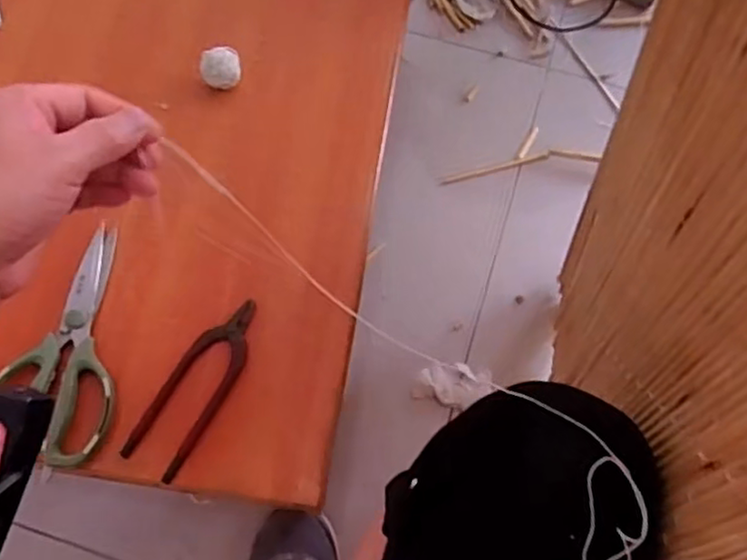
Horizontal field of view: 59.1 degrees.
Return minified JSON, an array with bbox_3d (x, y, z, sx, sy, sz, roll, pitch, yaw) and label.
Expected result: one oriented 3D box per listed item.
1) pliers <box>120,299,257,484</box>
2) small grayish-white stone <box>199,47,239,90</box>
[{"bbox_3d":[-0.142,0.082,0.535,0.049,0.010,0.152,27,68,10],"label":"pliers"},{"bbox_3d":[-0.150,-0.206,0.648,0.037,0.034,0.032,-9,67,-5],"label":"small grayish-white stone"}]

